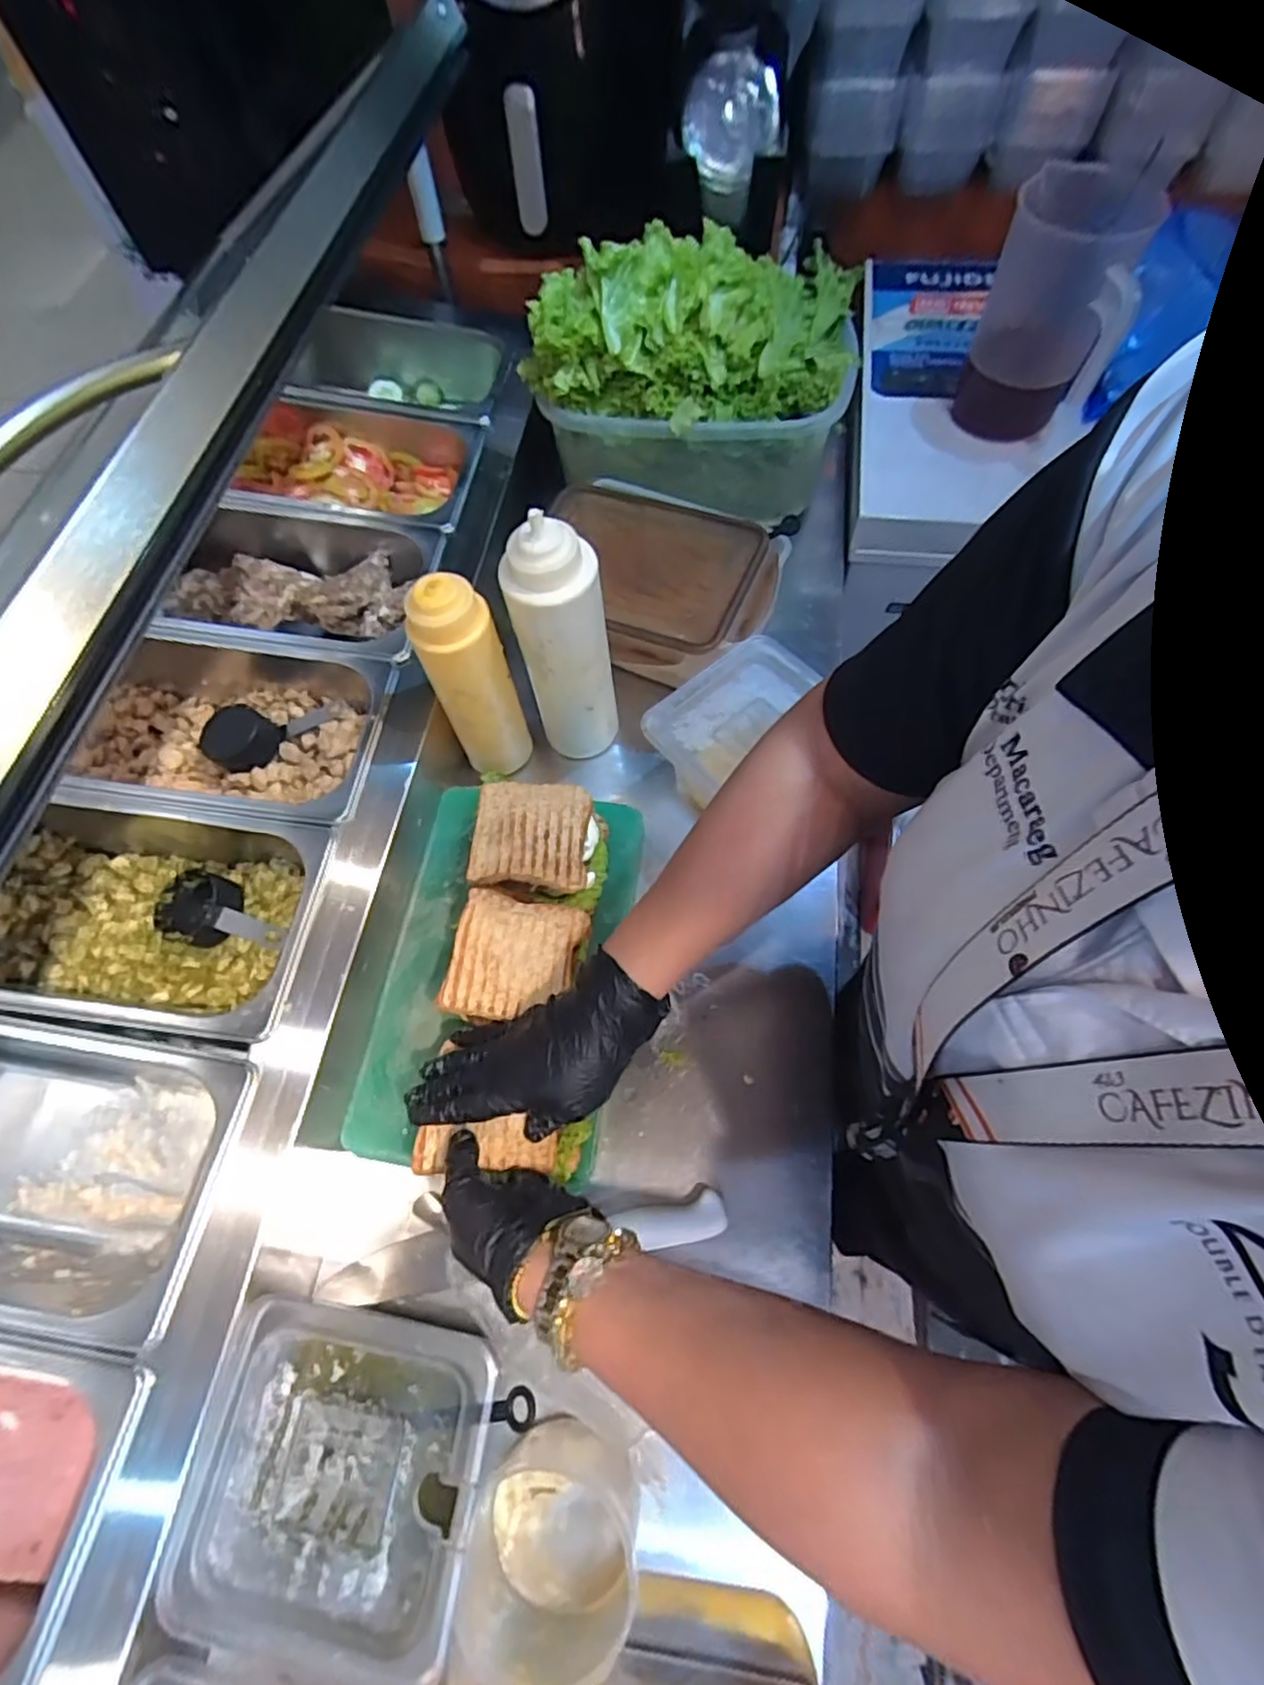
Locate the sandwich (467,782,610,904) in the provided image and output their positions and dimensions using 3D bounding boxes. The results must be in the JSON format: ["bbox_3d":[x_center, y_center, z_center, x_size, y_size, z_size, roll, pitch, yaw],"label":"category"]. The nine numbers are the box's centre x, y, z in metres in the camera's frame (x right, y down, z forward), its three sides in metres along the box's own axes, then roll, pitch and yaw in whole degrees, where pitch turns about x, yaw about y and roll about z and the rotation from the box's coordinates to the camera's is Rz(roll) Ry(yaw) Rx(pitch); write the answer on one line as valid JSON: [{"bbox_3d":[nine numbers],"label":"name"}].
[{"bbox_3d":[-0.080,0.001,0.583,0.112,0.055,0.099,2,65,5],"label":"sandwich"}]

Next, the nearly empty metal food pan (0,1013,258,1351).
[{"bbox_3d":[-0.431,0.231,0.490,0.300,0.110,0.175,7,66,7],"label":"nearly empty metal food pan"}]

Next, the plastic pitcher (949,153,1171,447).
[{"bbox_3d":[0.431,-0.537,0.698,0.132,0.220,0.104,21,68,13],"label":"plastic pitcher"}]

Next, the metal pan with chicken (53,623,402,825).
[{"bbox_3d":[-0.371,-0.099,0.625,0.283,0.097,0.191,2,65,5],"label":"metal pan with chicken"}]

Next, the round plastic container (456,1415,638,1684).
[{"bbox_3d":[-0.048,0.439,0.419,0.097,0.085,0.107,5,66,6],"label":"round plastic container"}]

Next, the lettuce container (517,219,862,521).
[{"bbox_3d":[0.070,-0.527,0.749,0.337,0.207,0.229,7,66,7],"label":"lettuce container"}]

